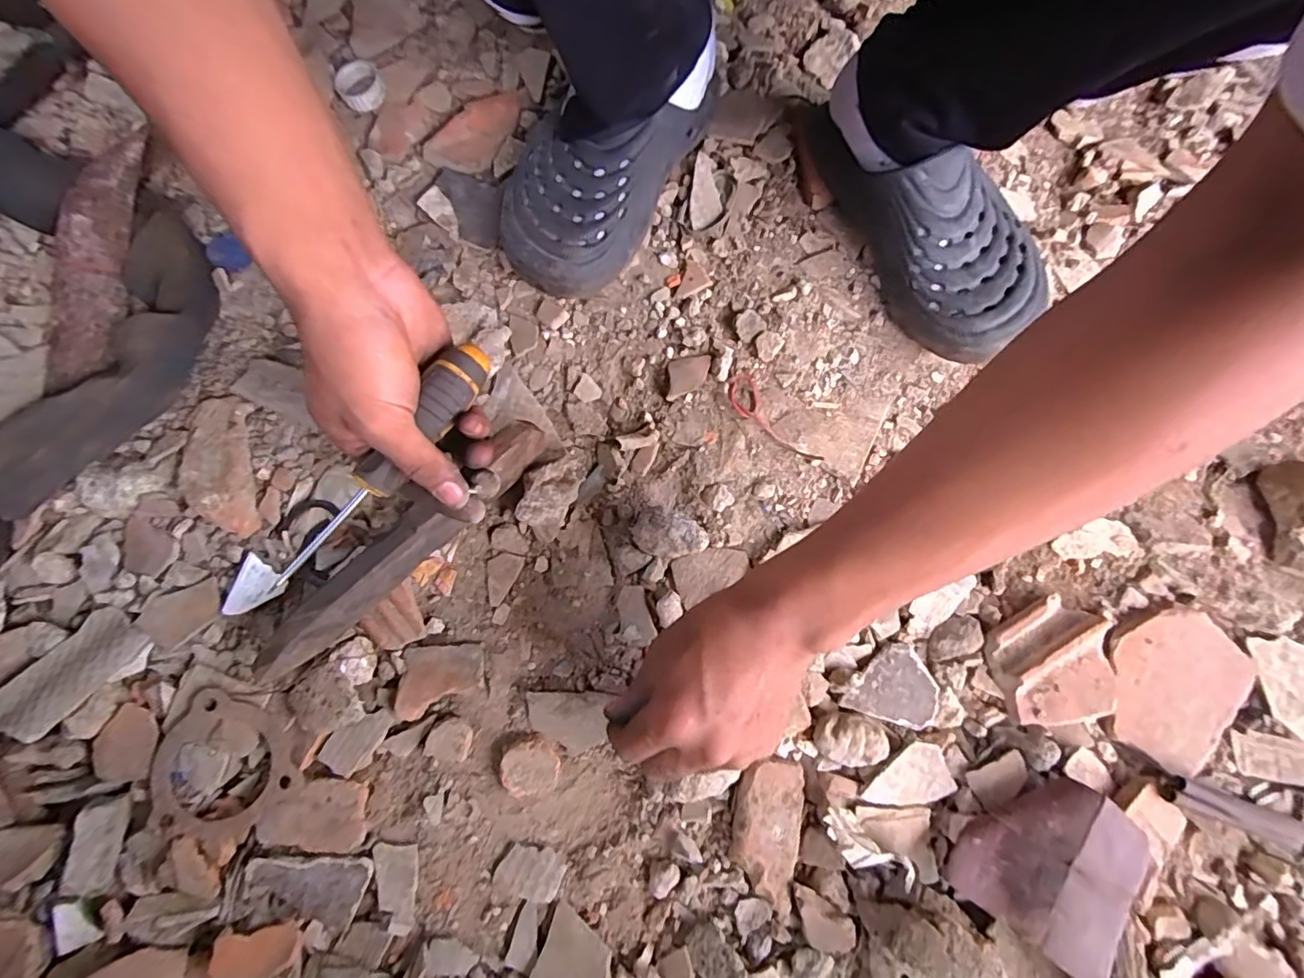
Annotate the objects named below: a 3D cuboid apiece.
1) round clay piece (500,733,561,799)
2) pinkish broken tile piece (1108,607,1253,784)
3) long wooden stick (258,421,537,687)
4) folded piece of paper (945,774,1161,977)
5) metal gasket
[{"bbox_3d":[-0.084,0.191,0.384,0.039,0.013,0.037,0,75,-1],"label":"round clay piece"},{"bbox_3d":[0.374,0.140,0.400,0.084,0.007,0.108,38,78,8],"label":"pinkish broken tile piece"},{"bbox_3d":[-0.176,0.034,0.396,0.044,0.042,0.236,44,79,10],"label":"long wooden stick"},{"bbox_3d":[0.257,0.237,0.356,0.102,0.032,0.099,35,77,8],"label":"folded piece of paper"},{"bbox_3d":[-0.290,0.182,0.370,0.083,0.008,0.087,1,78,-6],"label":"metal gasket"}]

